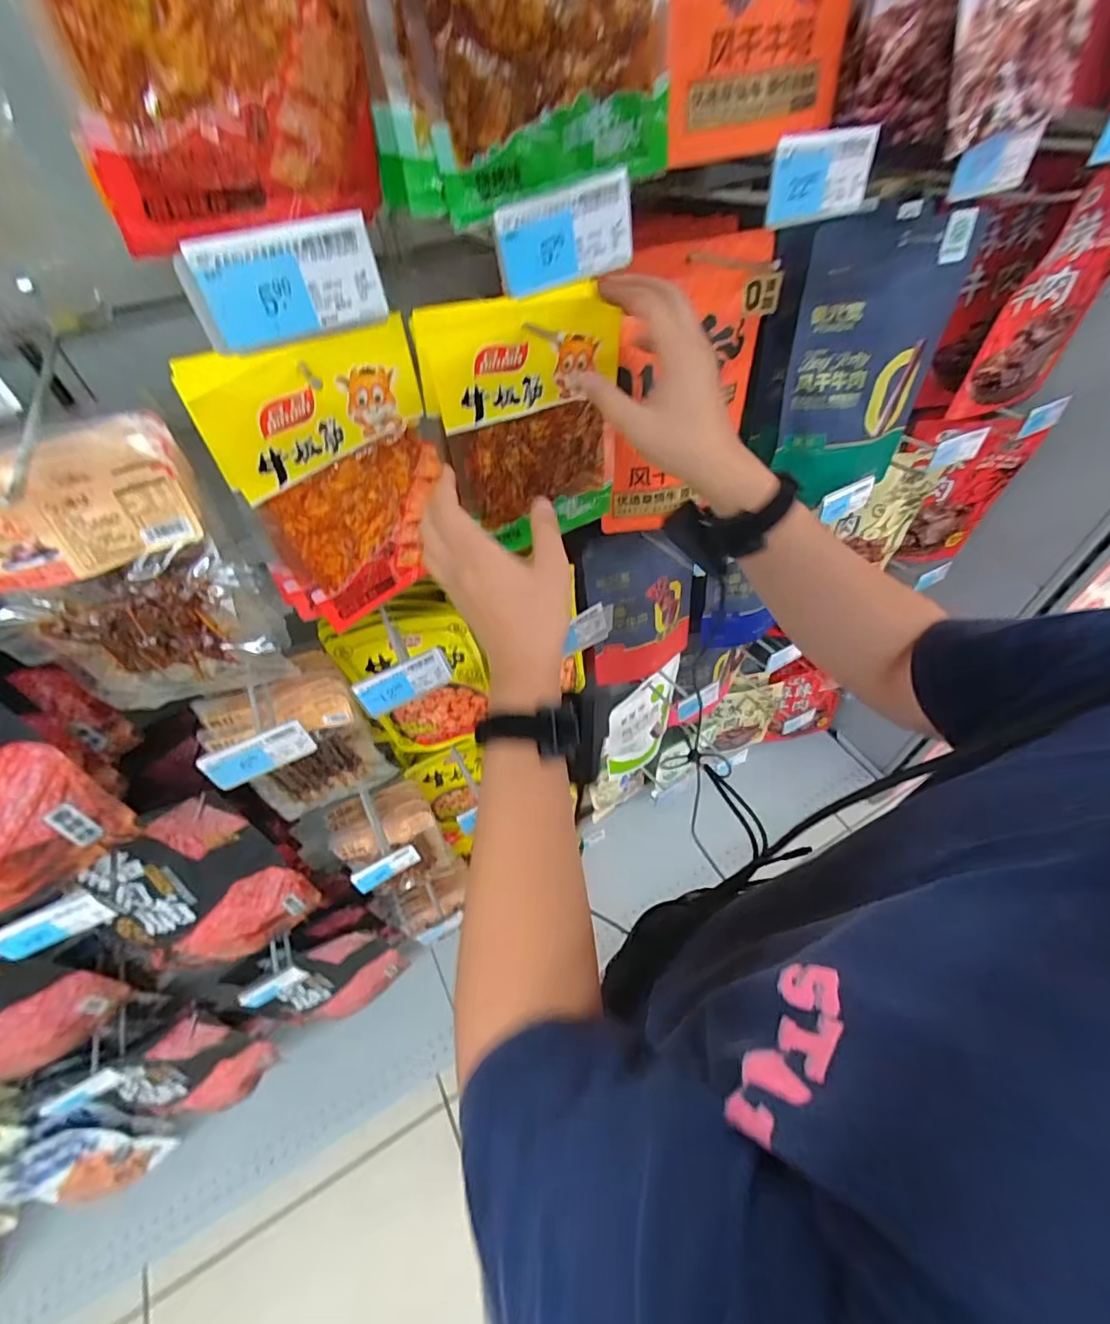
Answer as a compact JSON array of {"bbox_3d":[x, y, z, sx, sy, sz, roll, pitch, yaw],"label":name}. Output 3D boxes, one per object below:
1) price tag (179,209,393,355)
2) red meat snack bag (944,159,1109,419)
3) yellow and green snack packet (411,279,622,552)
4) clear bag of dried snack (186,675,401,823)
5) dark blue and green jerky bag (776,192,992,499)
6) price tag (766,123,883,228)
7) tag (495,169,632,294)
[{"bbox_3d":[-0.126,-0.179,0.254,0.084,0.042,0.006,-22,53,-13],"label":"price tag"},{"bbox_3d":[0.671,-0.484,0.719,0.190,0.275,0.038,-26,54,-16],"label":"red meat snack bag"},{"bbox_3d":[-0.016,-0.195,0.462,0.149,0.207,0.026,-21,50,-11],"label":"yellow and green snack packet"},{"bbox_3d":[-0.299,0.100,0.646,0.144,0.223,0.044,-21,53,-13],"label":"clear bag of dried snack"},{"bbox_3d":[0.331,-0.311,0.584,0.172,0.273,0.025,-7,42,-6],"label":"dark blue and green jerky bag"},{"bbox_3d":[0.180,-0.326,0.361,0.085,0.045,0.007,-21,53,-13],"label":"price tag"},{"bbox_3d":[0.007,-0.238,0.302,0.080,0.043,0.011,-25,46,-10],"label":"tag"}]

